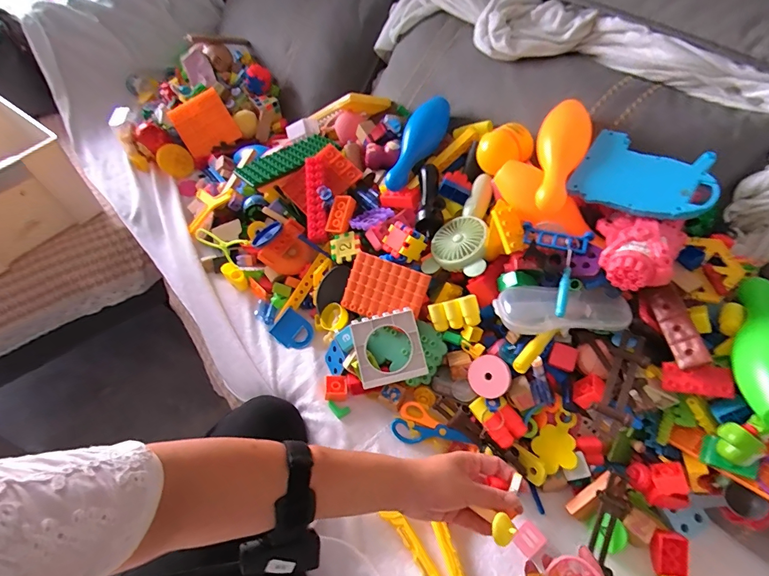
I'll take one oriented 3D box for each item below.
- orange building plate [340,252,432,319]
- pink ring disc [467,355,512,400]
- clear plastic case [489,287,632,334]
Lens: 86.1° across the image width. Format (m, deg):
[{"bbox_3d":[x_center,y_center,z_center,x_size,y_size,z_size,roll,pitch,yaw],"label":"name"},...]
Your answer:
[{"bbox_3d":[0.000,0.004,0.630,0.125,0.009,0.088,21,95,23],"label":"orange building plate"},{"bbox_3d":[0.142,0.119,0.553,0.055,0.013,0.058,31,106,30],"label":"pink ring disc"},{"bbox_3d":[0.224,0.026,0.526,0.161,0.029,0.057,-1,53,3],"label":"clear plastic case"}]

